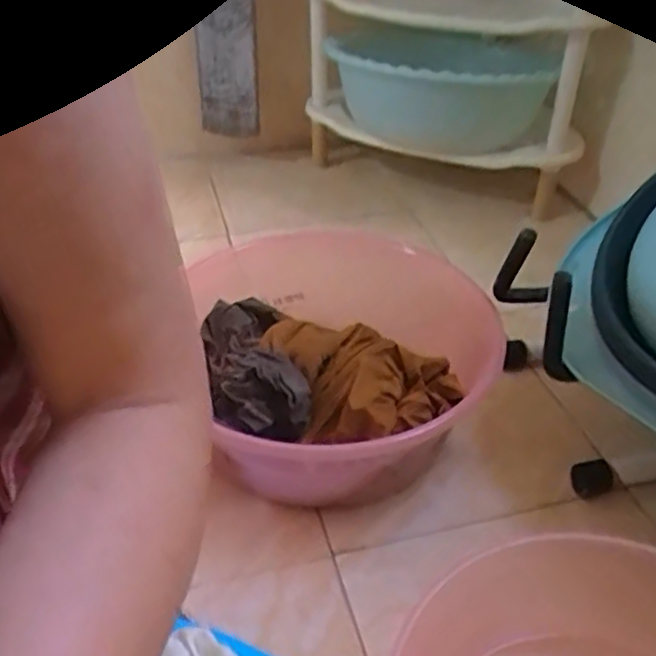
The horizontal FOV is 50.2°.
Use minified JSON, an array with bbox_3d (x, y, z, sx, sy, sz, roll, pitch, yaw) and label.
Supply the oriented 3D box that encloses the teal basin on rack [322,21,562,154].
[{"bbox_3d":[0.196,-0.378,1.096,0.295,0.135,0.333,-19,42,-21],"label":"teal basin on rack"}]

